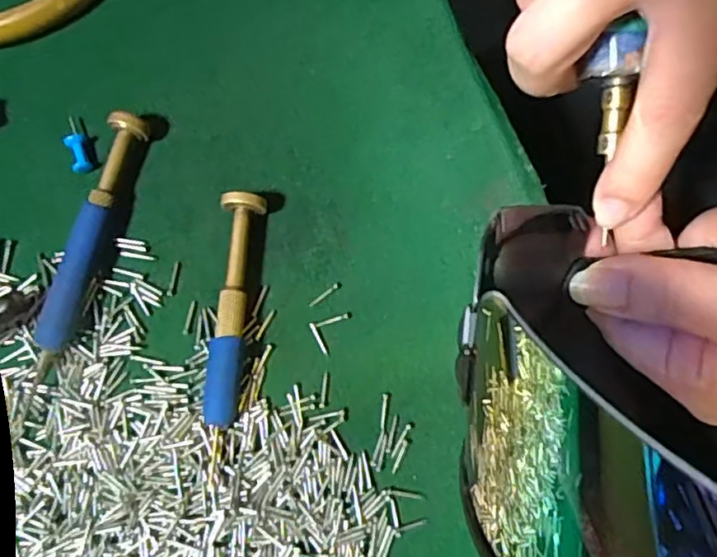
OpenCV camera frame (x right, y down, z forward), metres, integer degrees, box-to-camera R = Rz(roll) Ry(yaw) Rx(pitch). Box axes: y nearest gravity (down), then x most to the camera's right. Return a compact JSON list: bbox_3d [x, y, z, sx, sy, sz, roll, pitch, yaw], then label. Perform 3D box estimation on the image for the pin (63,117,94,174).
[{"bbox_3d":[-0.104,-0.050,0.233,0.008,0.008,0.024,-25,79,-4],"label":"pin"}]

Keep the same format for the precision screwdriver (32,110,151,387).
[{"bbox_3d":[-0.095,-0.012,0.222,0.012,0.014,0.095,16,80,5],"label":"precision screwdriver"}]

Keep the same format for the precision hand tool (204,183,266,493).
[{"bbox_3d":[-0.042,0.019,0.214,0.013,0.014,0.095,3,79,2],"label":"precision hand tool"}]

